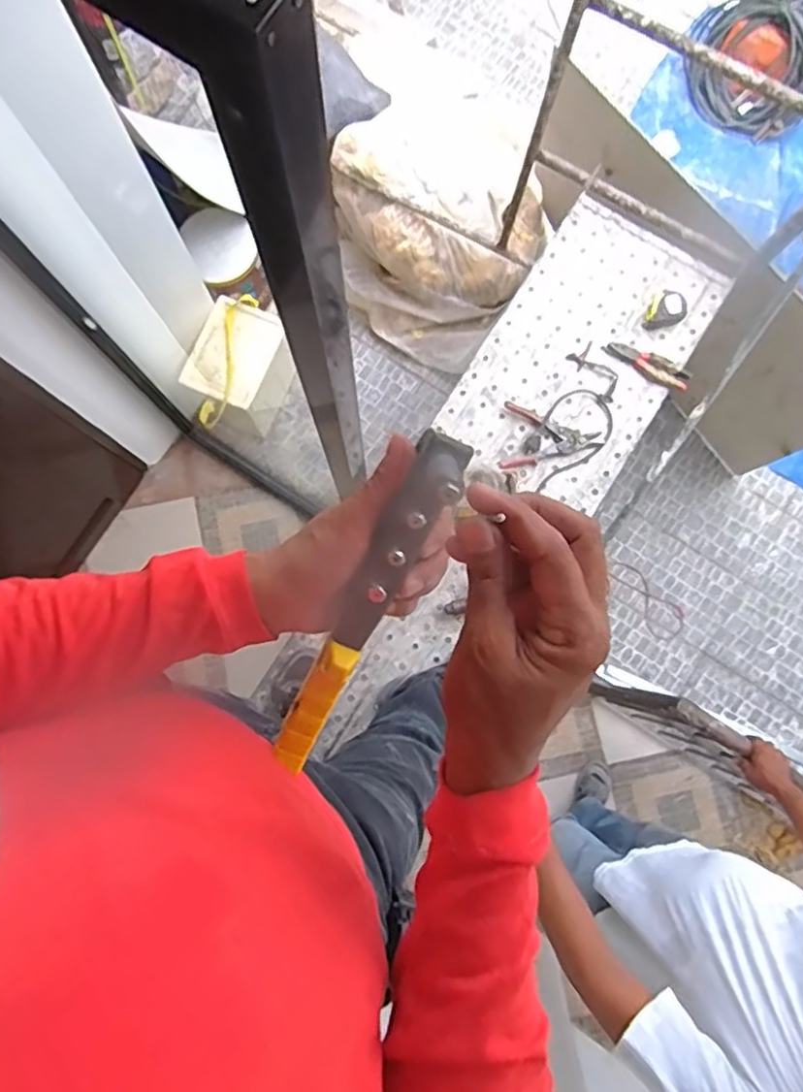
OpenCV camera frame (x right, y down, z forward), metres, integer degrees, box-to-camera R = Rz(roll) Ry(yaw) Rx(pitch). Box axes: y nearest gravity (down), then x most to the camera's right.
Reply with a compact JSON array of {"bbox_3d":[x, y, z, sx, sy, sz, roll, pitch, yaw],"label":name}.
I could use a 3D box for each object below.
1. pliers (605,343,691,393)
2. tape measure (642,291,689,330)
[{"bbox_3d":[0.569,-0.421,1.476,0.196,0.022,0.054,32,82,6],"label":"pliers"},{"bbox_3d":[0.611,-0.543,1.479,0.079,0.044,0.083,0,80,0],"label":"tape measure"}]

